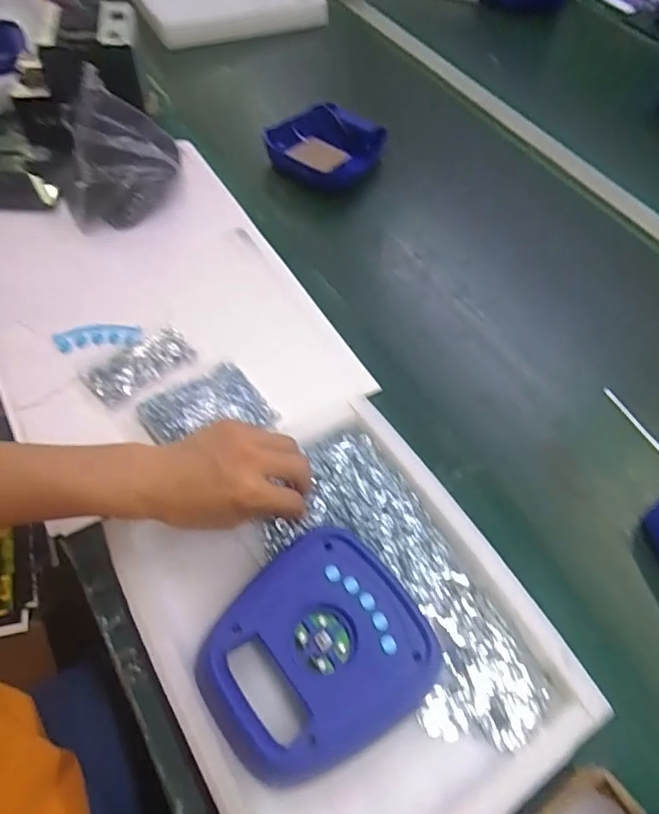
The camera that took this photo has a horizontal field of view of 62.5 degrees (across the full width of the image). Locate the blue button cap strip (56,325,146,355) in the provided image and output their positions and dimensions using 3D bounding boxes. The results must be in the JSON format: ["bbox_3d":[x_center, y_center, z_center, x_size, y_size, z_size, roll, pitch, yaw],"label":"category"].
[{"bbox_3d":[-0.276,-0.084,0.647,0.100,0.008,0.039,-1,56,-5],"label":"blue button cap strip"}]

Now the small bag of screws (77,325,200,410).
[{"bbox_3d":[-0.217,-0.048,0.623,0.120,0.016,0.068,-31,63,-22],"label":"small bag of screws"}]

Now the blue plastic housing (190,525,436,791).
[{"bbox_3d":[-0.013,0.196,0.435,0.173,0.028,0.150,-31,63,-22],"label":"blue plastic housing"}]

